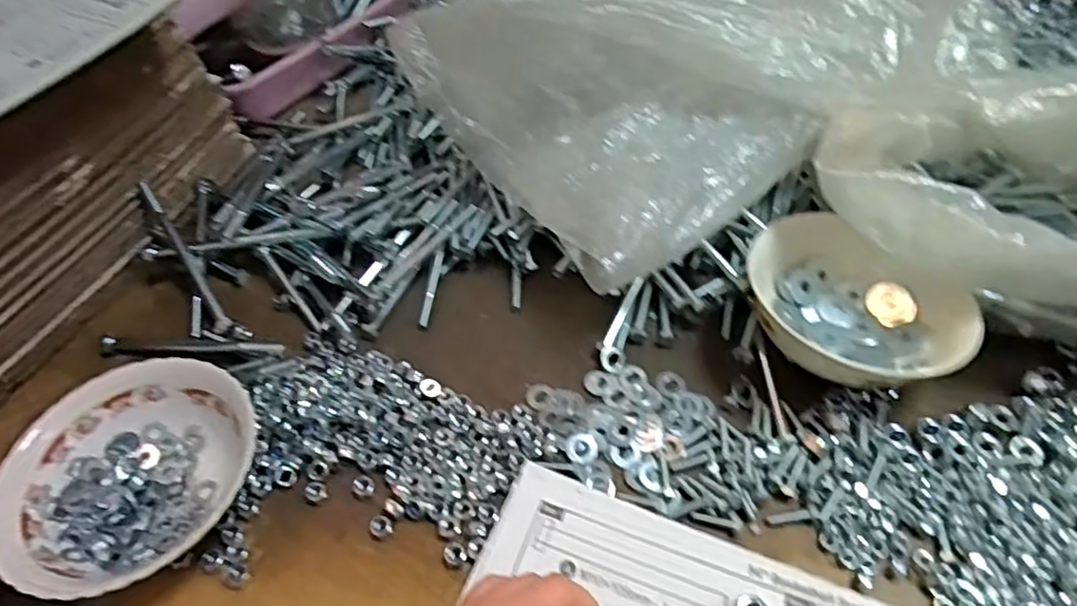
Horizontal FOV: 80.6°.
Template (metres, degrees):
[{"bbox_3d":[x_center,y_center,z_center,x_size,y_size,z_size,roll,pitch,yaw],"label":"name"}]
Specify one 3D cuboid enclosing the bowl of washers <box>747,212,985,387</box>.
[{"bbox_3d":[0.208,0.006,0.430,0.122,0.054,0.141,-33,55,-19],"label":"bowl of washers"}]

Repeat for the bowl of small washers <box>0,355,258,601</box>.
[{"bbox_3d":[-0.246,0.107,0.395,0.139,0.049,0.141,-3,51,4],"label":"bowl of small washers"}]

